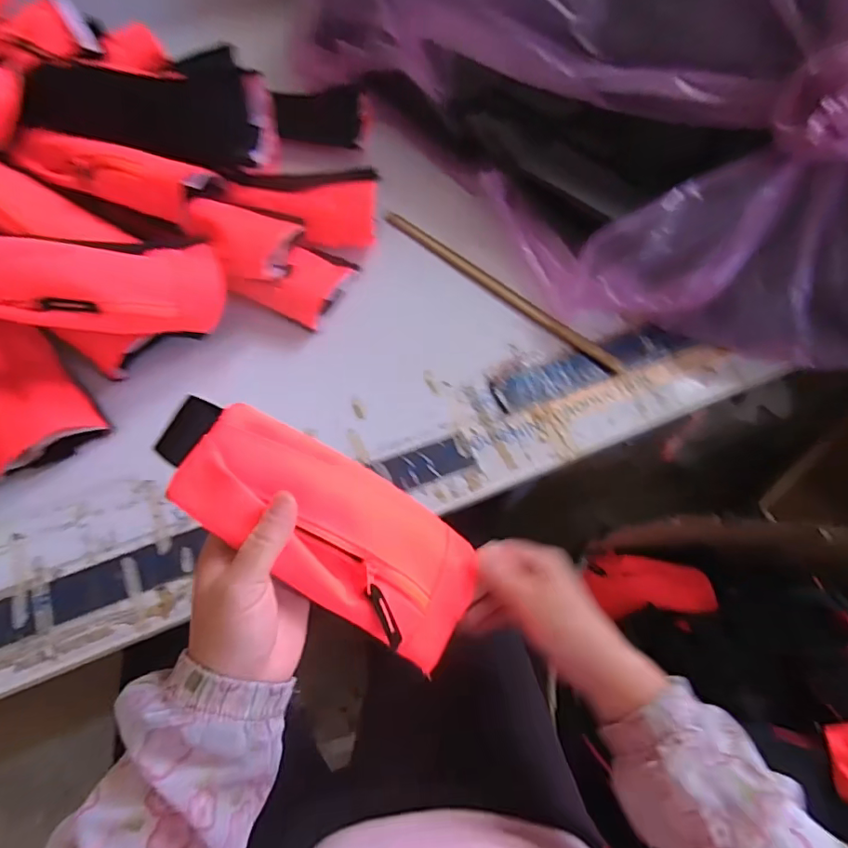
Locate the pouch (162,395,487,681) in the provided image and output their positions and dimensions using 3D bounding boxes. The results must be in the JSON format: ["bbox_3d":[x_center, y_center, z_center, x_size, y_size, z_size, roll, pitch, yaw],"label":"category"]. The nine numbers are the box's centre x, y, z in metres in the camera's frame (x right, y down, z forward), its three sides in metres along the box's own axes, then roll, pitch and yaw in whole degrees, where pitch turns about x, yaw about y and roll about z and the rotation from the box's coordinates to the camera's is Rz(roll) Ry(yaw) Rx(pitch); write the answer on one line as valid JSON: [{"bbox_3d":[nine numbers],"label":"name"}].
[{"bbox_3d":[-0.055,0.071,0.349,0.243,0.038,0.094,40,64,-23],"label":"pouch"}]

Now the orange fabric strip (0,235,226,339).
[{"bbox_3d":[-0.300,-0.120,0.458,0.228,0.072,0.069,-6,60,-40],"label":"orange fabric strip"}]

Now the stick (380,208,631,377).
[{"bbox_3d":[0.087,-0.158,0.603,0.330,0.015,0.019,38,68,15],"label":"stick"}]

